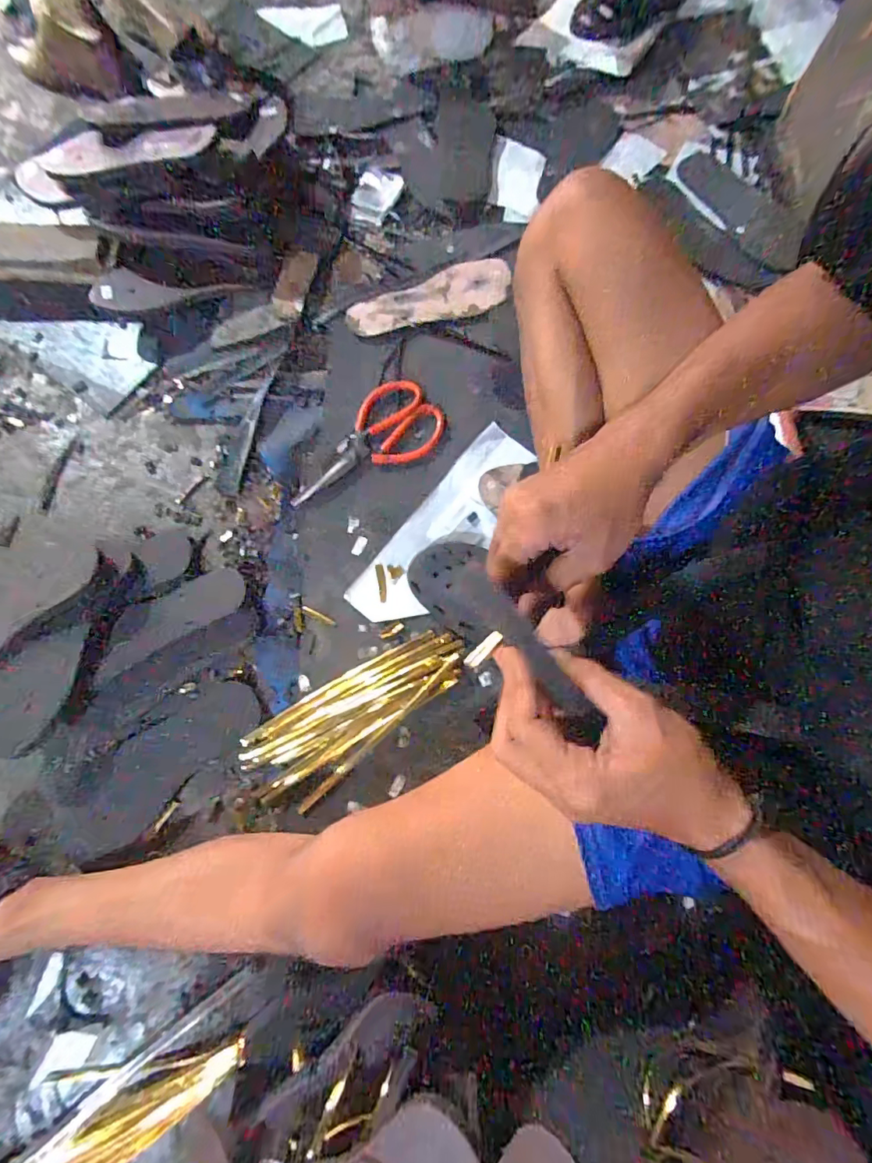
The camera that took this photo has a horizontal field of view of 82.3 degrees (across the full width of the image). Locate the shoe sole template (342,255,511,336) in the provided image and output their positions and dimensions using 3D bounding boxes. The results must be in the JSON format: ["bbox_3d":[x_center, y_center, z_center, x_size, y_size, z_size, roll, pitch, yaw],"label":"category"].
[{"bbox_3d":[-0.005,-0.400,0.698,0.244,0.012,0.087,-16,74,-11],"label":"shoe sole template"}]

